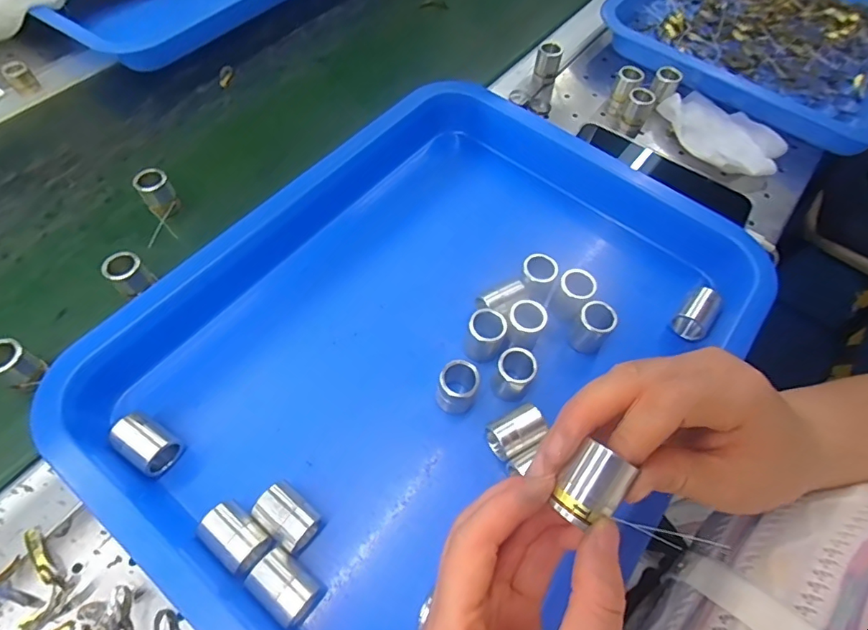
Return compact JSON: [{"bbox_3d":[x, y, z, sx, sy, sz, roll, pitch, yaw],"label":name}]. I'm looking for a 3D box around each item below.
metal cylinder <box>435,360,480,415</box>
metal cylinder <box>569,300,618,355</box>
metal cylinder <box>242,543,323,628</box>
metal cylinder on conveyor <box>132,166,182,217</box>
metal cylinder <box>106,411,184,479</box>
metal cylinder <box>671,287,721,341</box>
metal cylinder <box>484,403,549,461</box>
[{"bbox_3d":[0.014,0.045,0.293,0.023,0.034,0.020,7,57,5],"label":"metal cylinder"},{"bbox_3d":[0.102,0.010,0.318,0.022,0.032,0.021,32,62,20],"label":"metal cylinder"},{"bbox_3d":[-0.072,0.133,0.241,0.032,0.020,0.022,30,62,18],"label":"metal cylinder"},{"bbox_3d":[-0.210,-0.093,0.372,0.022,0.028,0.022,-31,62,-19],"label":"metal cylinder on conveyor"},{"bbox_3d":[-0.158,0.071,0.270,0.034,0.020,0.022,28,61,17],"label":"metal cylinder"},{"bbox_3d":[0.179,0.000,0.334,0.020,0.026,0.028,34,63,20],"label":"metal cylinder"},{"bbox_3d":[0.048,0.069,0.284,0.032,0.024,0.021,-26,60,-16],"label":"metal cylinder"}]

